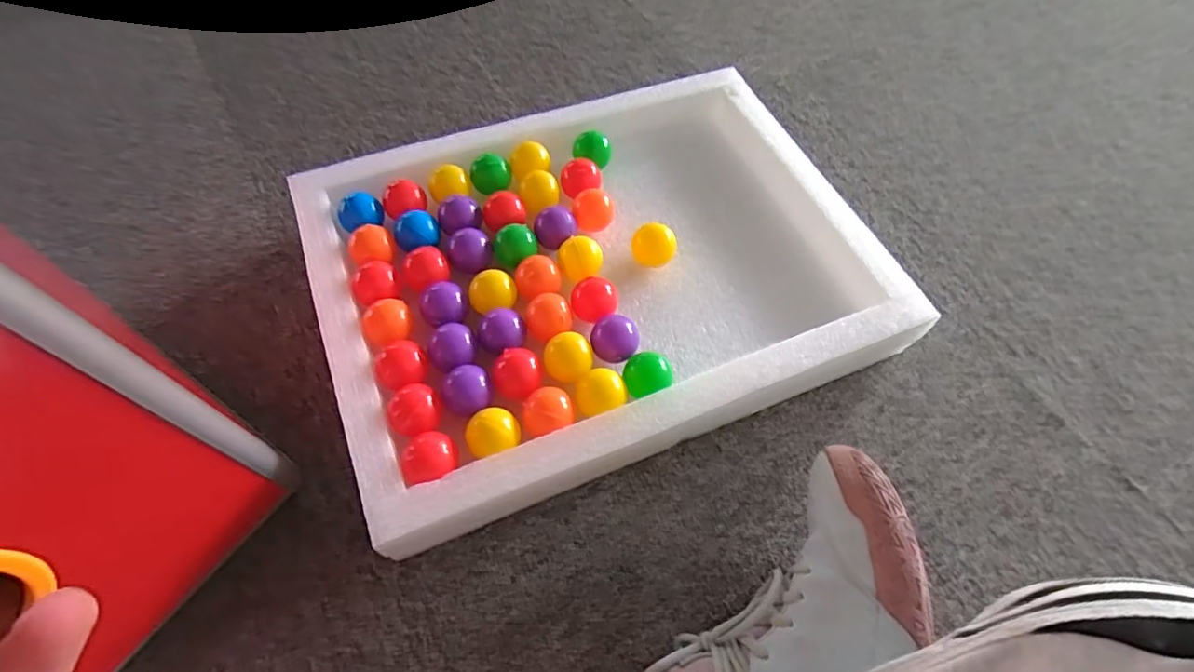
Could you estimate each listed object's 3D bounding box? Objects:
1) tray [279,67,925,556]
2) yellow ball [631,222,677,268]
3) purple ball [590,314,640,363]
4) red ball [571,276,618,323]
[{"bbox_3d":[0.005,-0.057,0.484,0.433,0.069,0.330,-20,64,-12],"label":"tray"},{"bbox_3d":[0.048,-0.073,0.479,0.036,0.033,0.030,4,60,1],"label":"yellow ball"},{"bbox_3d":[0.013,0.006,0.436,0.035,0.030,0.037,0,60,-1],"label":"purple ball"},{"bbox_3d":[-0.002,-0.025,0.452,0.035,0.032,0.033,0,60,-1],"label":"red ball"}]

